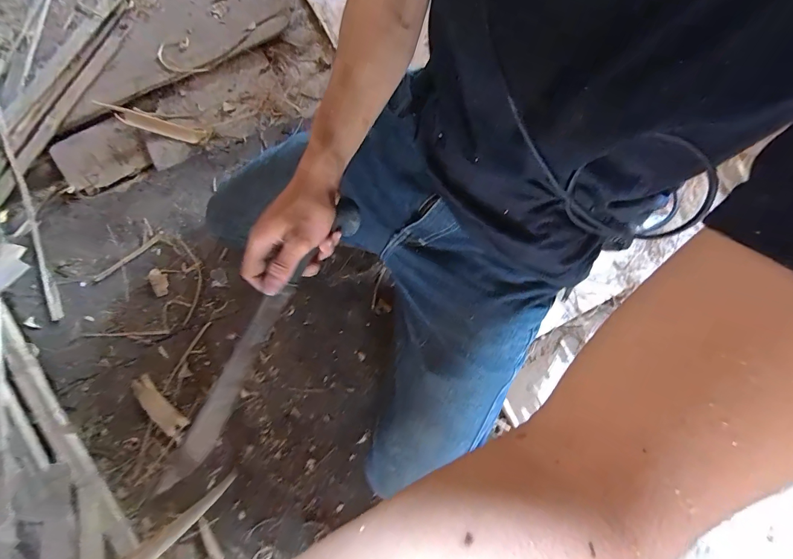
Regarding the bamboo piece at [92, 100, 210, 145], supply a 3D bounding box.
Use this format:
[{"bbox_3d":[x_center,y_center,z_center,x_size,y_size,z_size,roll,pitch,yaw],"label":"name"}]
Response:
[{"bbox_3d":[-0.552,-0.353,0.791,0.249,0.021,0.040,16,79,4],"label":"bamboo piece"}]

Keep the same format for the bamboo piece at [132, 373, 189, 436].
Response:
[{"bbox_3d":[-0.451,0.235,0.665,0.132,0.008,0.038,39,65,11],"label":"bamboo piece"}]

